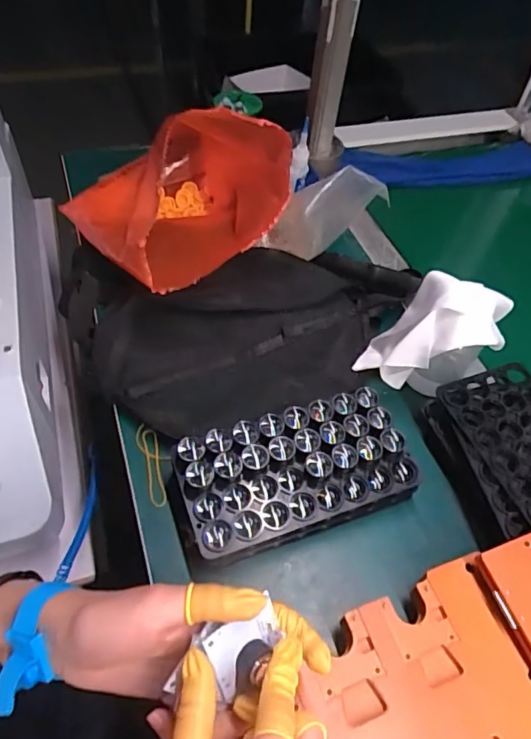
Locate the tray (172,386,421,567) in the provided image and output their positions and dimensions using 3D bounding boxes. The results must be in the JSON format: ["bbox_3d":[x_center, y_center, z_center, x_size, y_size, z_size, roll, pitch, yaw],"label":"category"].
[{"bbox_3d":[0.026,0.089,0.433,0.192,0.052,0.097,-14,55,-15],"label":"tray"}]

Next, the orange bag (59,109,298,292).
[{"bbox_3d":[-0.105,-0.209,0.557,0.188,0.156,0.255,-25,58,-22],"label":"orange bag"}]

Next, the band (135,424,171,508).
[{"bbox_3d":[-0.099,0.083,0.458,0.025,0.005,0.080,-14,55,-15],"label":"band"}]

